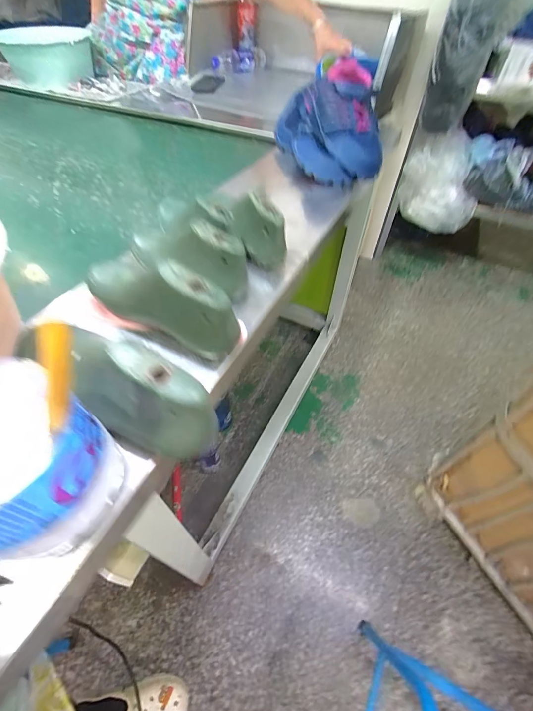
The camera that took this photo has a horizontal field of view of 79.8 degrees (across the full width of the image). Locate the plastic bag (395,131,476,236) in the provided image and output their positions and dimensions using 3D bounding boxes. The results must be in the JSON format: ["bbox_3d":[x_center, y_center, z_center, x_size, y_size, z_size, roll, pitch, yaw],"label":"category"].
[{"bbox_3d":[0.736,-0.706,1.326,0.293,0.350,0.147,-3,53,-5],"label":"plastic bag"}]

